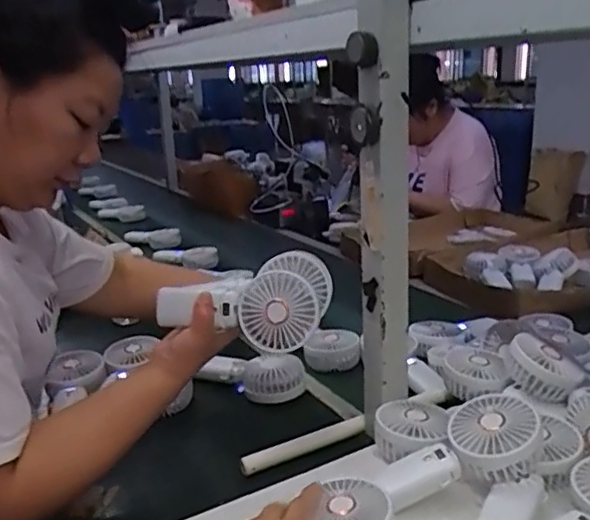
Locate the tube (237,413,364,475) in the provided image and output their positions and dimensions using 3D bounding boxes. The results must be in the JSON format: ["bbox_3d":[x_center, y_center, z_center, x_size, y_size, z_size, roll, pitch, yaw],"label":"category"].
[{"bbox_3d":[0.012,0.216,0.730,0.162,0.019,0.017,-10,18,-29],"label":"tube"}]

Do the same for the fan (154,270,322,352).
[{"bbox_3d":[-0.061,0.055,0.687,0.174,0.078,0.030,2,17,16],"label":"fan"}]

